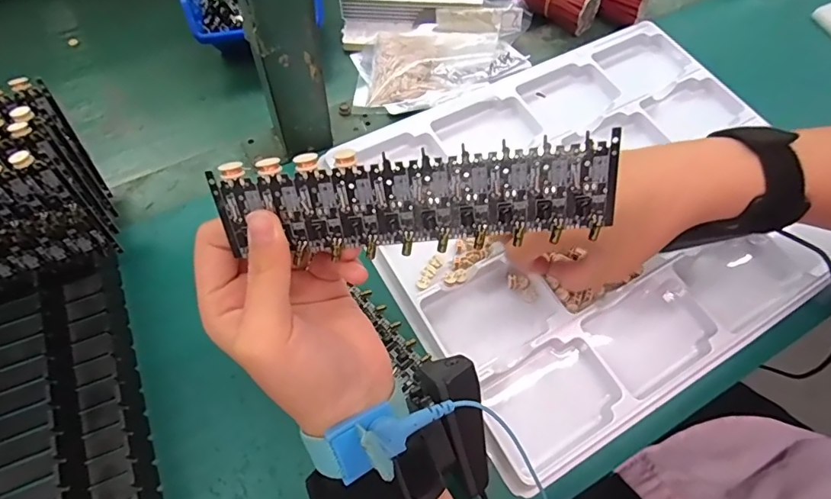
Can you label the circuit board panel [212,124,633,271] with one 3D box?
[{"bbox_3d":[-0.002,-0.020,0.197,0.160,0.044,0.004,-4,28,5],"label":"circuit board panel"}]

